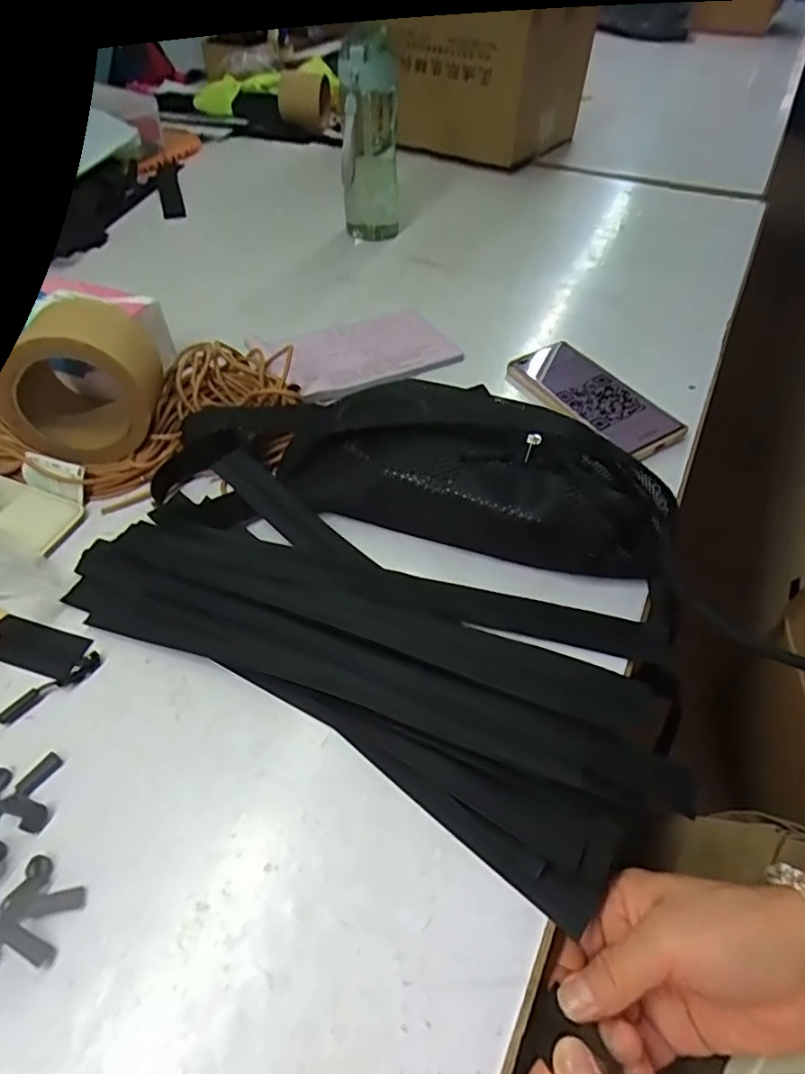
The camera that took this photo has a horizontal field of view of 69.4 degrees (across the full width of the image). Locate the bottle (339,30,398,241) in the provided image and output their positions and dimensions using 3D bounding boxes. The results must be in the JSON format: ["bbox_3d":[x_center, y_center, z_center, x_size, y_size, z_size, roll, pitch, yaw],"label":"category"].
[{"bbox_3d":[-0.037,-0.466,0.706,0.072,0.197,0.069,-2,50,-3],"label":"bottle"}]

